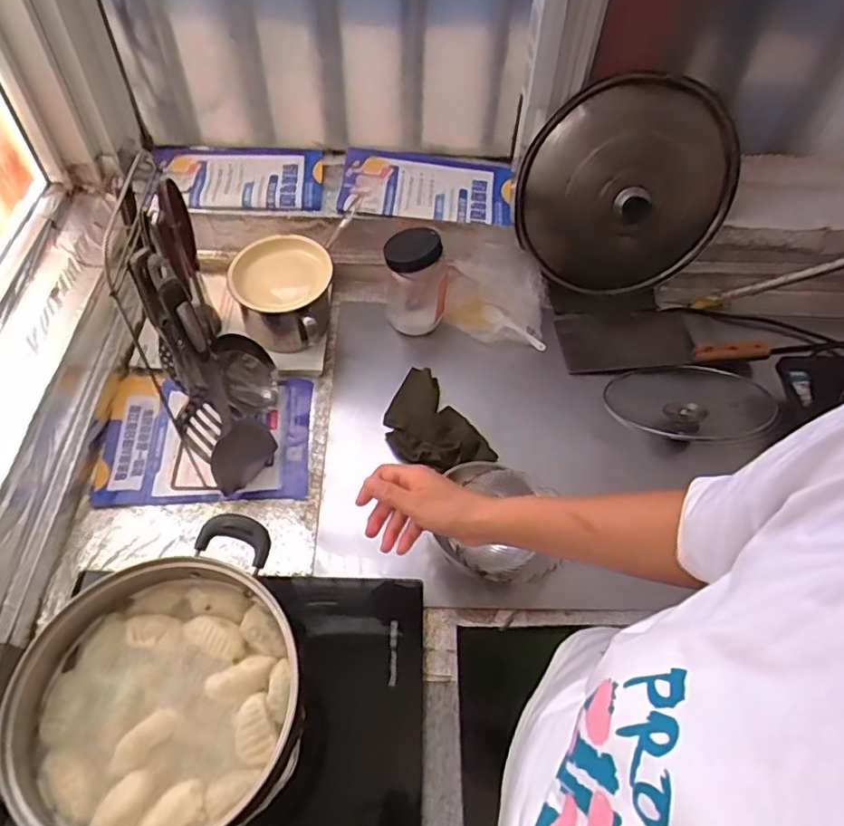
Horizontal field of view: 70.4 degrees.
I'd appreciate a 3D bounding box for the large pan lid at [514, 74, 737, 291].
[{"bbox_3d":[0.317,-0.342,0.935,0.329,0.326,0.074,4,36,-2],"label":"large pan lid"}]

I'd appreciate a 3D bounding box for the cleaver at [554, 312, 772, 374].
[{"bbox_3d":[0.380,-0.124,0.962,0.309,0.039,0.130,-3,55,-5],"label":"cleaver"}]

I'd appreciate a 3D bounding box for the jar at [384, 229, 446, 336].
[{"bbox_3d":[-0.013,-0.203,0.927,0.083,0.145,0.081,1,55,-2],"label":"jar"}]

